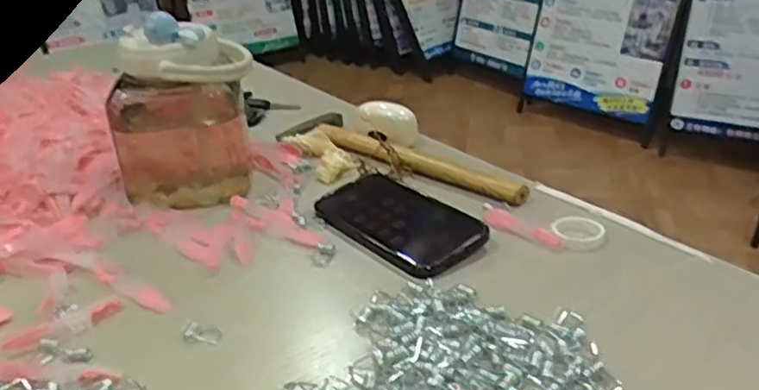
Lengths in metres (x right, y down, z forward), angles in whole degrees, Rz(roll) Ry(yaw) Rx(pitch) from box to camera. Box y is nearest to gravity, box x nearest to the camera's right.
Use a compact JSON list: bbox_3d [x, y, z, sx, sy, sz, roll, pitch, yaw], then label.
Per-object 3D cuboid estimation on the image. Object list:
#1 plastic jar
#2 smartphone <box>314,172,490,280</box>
[{"bbox_3d":[-0.180,-0.089,0.625,0.124,0.152,0.120,-4,28,0],"label":"plastic jar"},{"bbox_3d":[0.016,0.016,0.555,0.083,0.009,0.155,-22,33,-31],"label":"smartphone"}]

